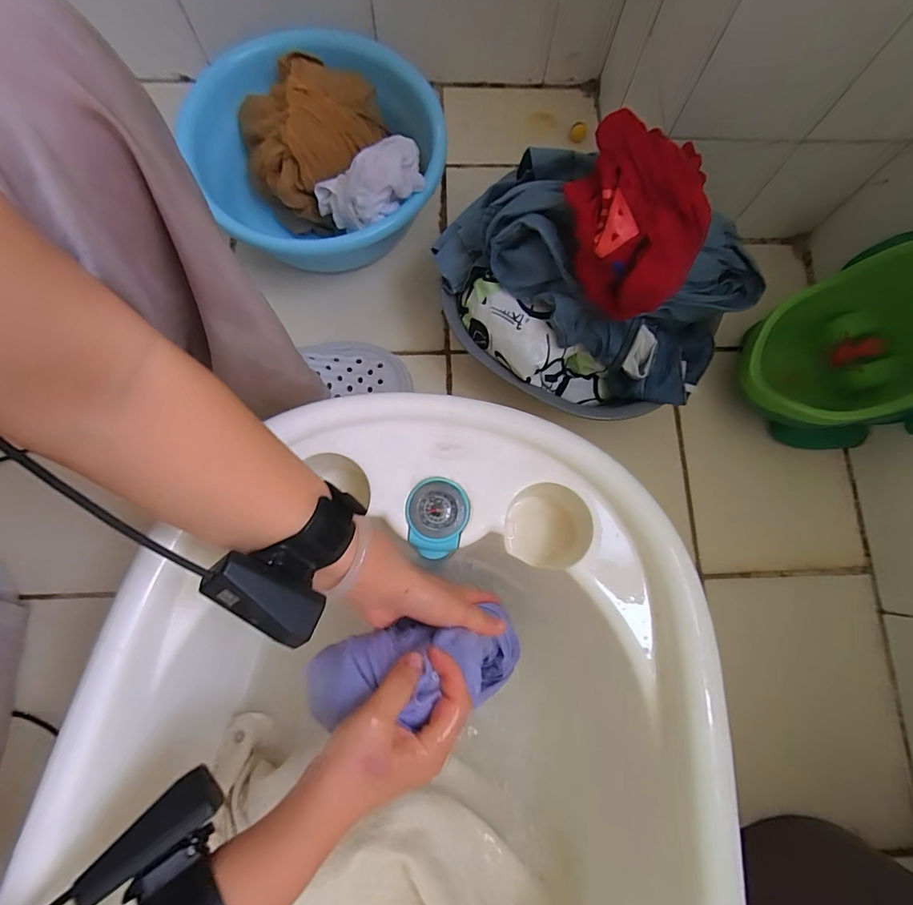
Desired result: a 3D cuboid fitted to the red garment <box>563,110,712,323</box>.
[{"bbox_3d":[0.147,-0.198,0.374,0.111,0.084,0.129,20,78,3],"label":"red garment"}]

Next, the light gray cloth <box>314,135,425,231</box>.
[{"bbox_3d":[-0.103,-0.309,0.531,0.125,0.083,0.078,-18,79,-5],"label":"light gray cloth"}]

